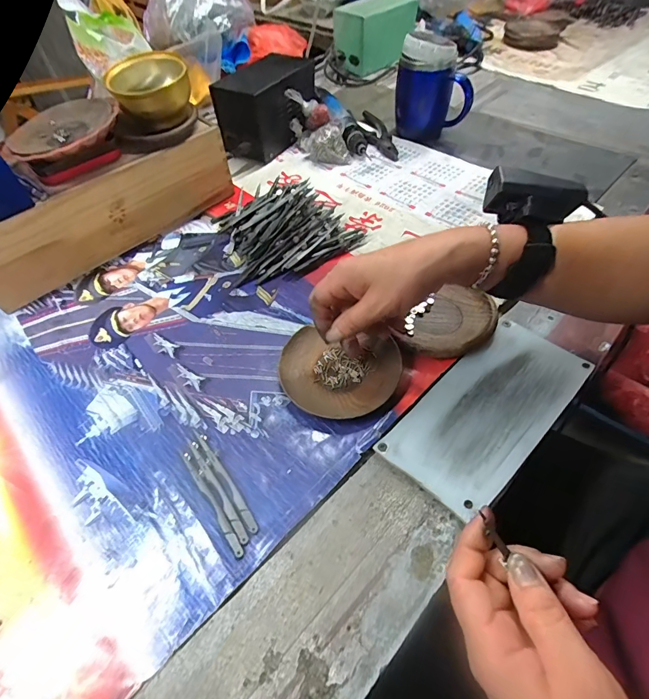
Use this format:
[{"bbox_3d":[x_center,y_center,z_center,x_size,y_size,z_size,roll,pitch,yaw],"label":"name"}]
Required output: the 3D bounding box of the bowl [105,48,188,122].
[{"bbox_3d":[-0.213,-0.322,0.482,0.095,0.053,0.075,-20,54,-10],"label":"bowl"}]

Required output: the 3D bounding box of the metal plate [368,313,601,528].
[{"bbox_3d":[0.146,0.049,0.345,0.195,0.010,0.094,-39,60,-23],"label":"metal plate"}]

